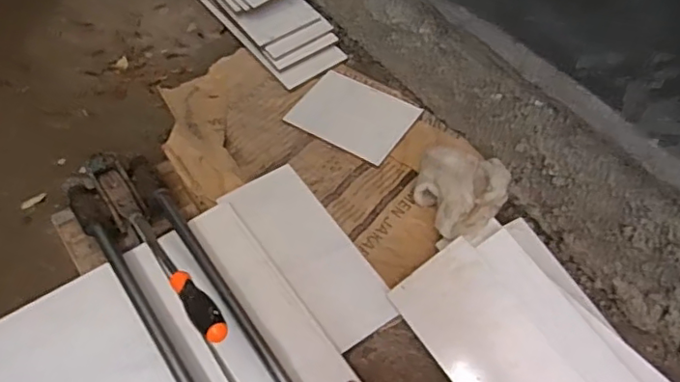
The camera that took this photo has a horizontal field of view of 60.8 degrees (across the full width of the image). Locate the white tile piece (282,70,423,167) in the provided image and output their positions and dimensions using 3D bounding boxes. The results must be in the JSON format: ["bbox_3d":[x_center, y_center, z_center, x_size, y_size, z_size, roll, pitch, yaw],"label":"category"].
[{"bbox_3d":[0.026,-0.139,1.060,0.207,0.009,0.156,28,59,23],"label":"white tile piece"}]

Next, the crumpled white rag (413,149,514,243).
[{"bbox_3d":[0.188,-0.001,0.919,0.142,0.056,0.179,19,57,10],"label":"crumpled white rag"}]

